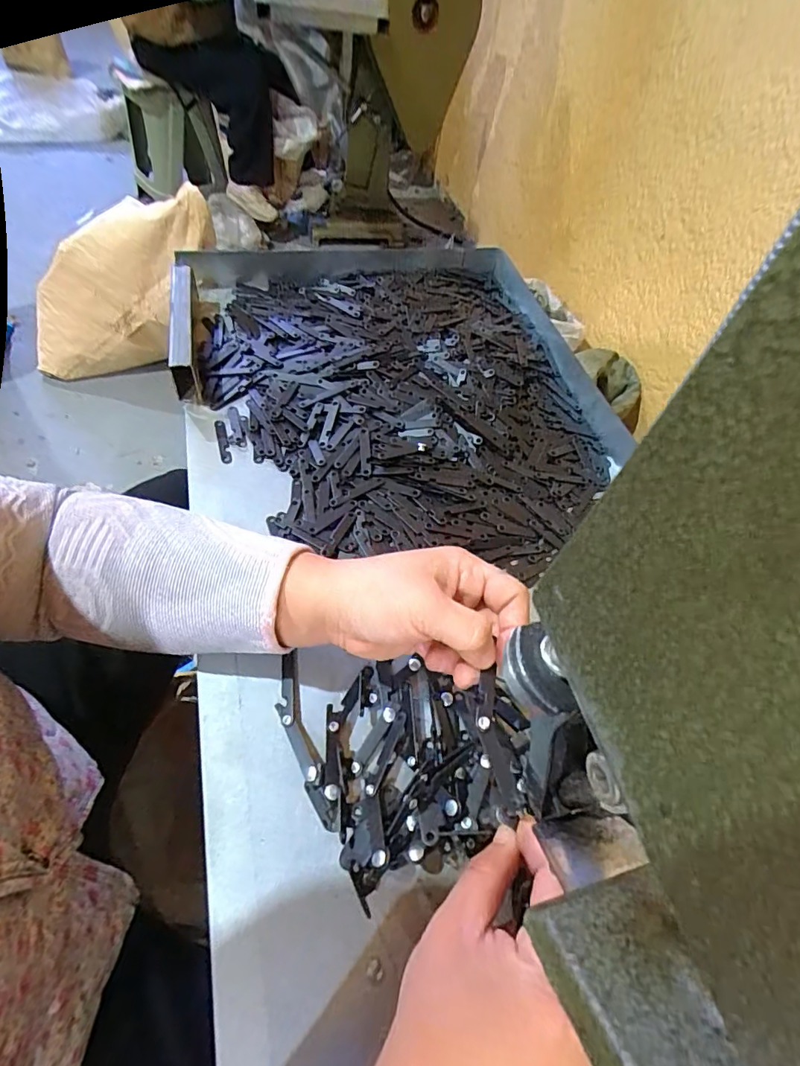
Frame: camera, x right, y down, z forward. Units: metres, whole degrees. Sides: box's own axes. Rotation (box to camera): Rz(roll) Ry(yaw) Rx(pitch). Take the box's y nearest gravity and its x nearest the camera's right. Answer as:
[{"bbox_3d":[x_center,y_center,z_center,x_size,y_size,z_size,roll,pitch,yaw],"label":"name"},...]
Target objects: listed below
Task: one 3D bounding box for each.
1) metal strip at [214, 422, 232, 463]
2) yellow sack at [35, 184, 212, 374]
[{"bbox_3d":[-0.158,-0.082,0.441,0.009,0.005,0.048,-14,59,-14],"label":"metal strip"},{"bbox_3d":[-0.828,-0.730,1.461,0.695,0.265,0.230,-42,63,13],"label":"yellow sack"}]

